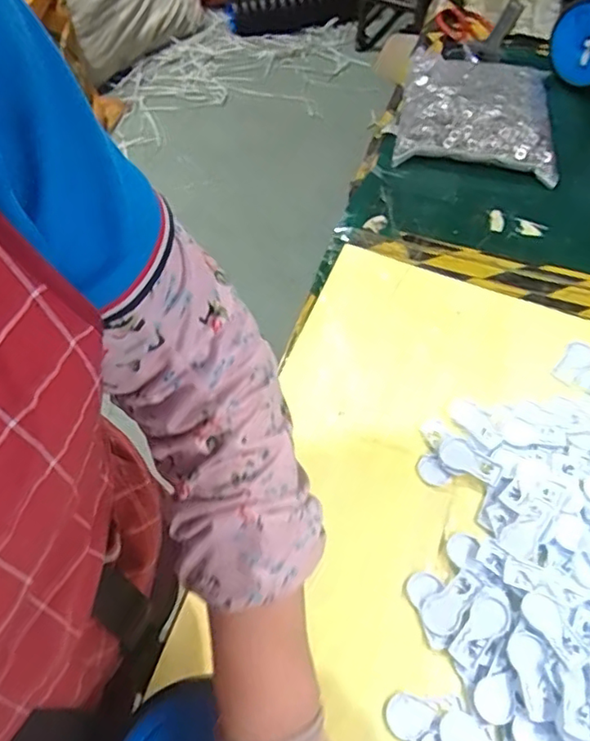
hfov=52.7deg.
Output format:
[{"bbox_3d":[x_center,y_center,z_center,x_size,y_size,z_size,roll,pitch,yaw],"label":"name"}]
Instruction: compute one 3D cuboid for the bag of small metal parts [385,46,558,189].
[{"bbox_3d":[0.282,-0.414,0.921,0.235,0.060,0.270,10,57,5],"label":"bag of small metal parts"}]

